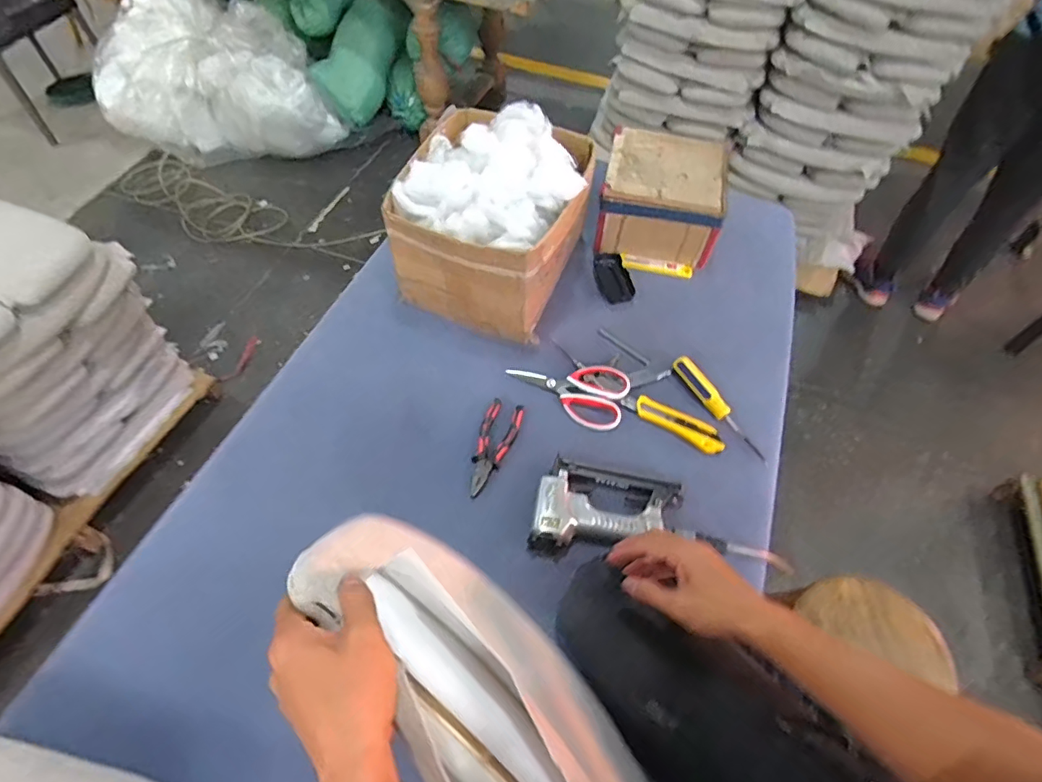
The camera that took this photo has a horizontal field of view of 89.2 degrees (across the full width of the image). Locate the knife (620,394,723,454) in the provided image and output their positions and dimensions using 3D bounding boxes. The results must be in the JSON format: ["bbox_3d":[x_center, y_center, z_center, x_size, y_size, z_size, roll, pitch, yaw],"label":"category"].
[{"bbox_3d":[0.231,0.044,0.802,0.158,0.012,0.038,30,60,17],"label":"knife"}]

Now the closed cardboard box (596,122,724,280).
[{"bbox_3d":[0.260,-0.356,0.996,0.212,0.128,0.232,10,56,5],"label":"closed cardboard box"}]

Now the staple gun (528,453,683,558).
[{"bbox_3d":[0.115,0.160,0.700,0.184,0.039,0.142,13,57,7],"label":"staple gun"}]

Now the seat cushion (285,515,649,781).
[{"bbox_3d":[-0.013,0.268,0.447,0.408,0.237,0.100,45,95,1],"label":"seat cushion"}]

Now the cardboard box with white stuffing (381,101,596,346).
[{"bbox_3d":[-0.046,-0.286,0.865,0.261,0.237,0.308,16,57,8],"label":"cardboard box with white stuffing"}]

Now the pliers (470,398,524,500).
[{"bbox_3d":[-0.043,0.079,0.768,0.053,0.016,0.156,19,57,10],"label":"pliers"}]

